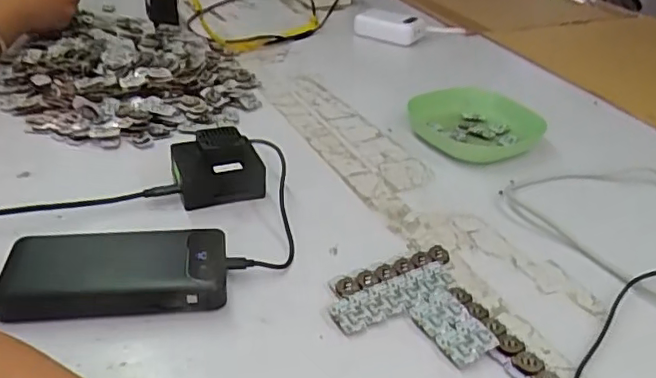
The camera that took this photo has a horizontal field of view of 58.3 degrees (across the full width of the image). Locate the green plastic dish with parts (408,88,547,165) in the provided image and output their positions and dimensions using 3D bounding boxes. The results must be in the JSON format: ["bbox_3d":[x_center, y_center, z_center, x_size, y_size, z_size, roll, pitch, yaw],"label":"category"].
[{"bbox_3d":[0.168,-0.076,0.669,0.125,0.035,0.122,3,32,-2],"label":"green plastic dish with parts"}]

